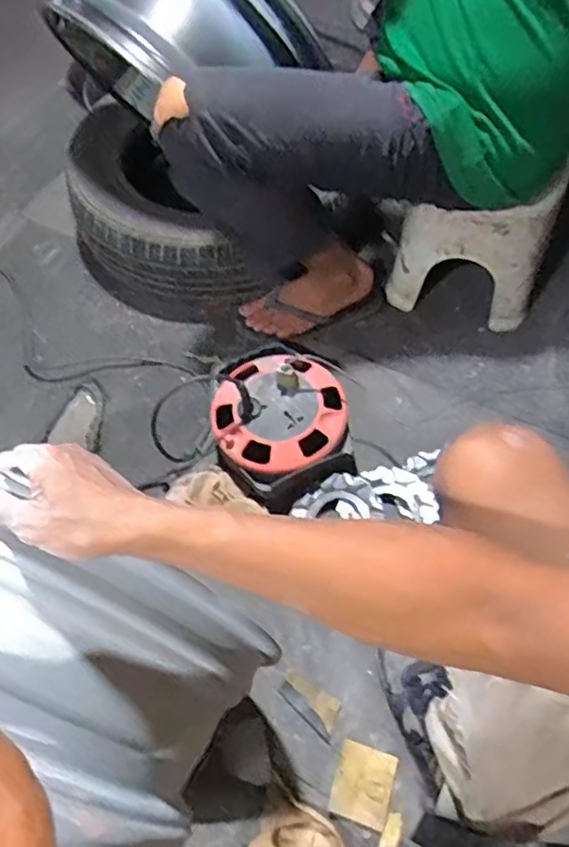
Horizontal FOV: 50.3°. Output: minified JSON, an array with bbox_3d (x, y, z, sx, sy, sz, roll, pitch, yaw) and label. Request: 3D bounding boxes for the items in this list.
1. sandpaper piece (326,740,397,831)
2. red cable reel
[{"bbox_3d":[0.096,0.434,0.731,0.067,0.004,0.080,17,62,8],"label":"sandpaper piece"},{"bbox_3d":[-0.005,-0.018,0.934,0.210,0.095,0.247,-2,60,2],"label":"red cable reel"}]

